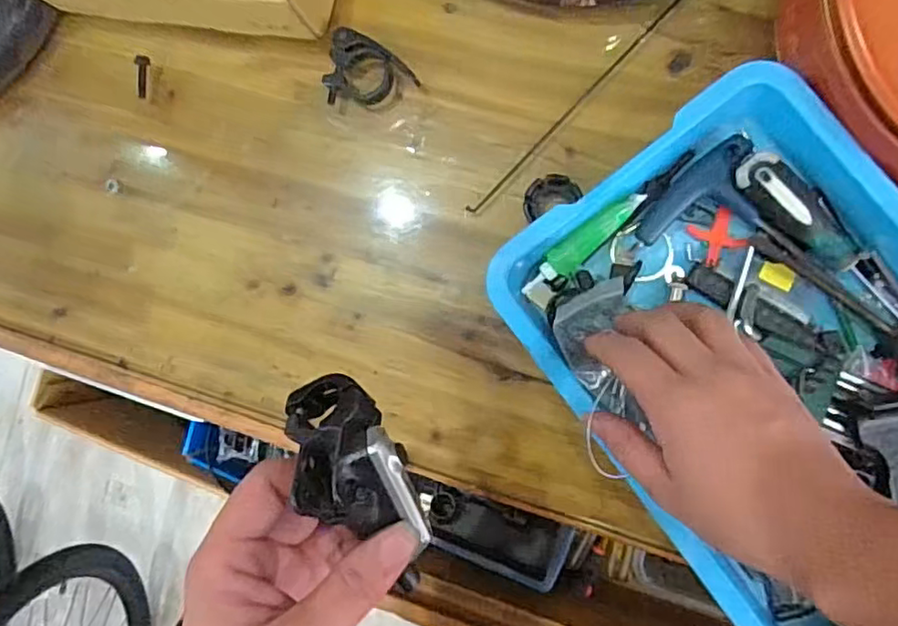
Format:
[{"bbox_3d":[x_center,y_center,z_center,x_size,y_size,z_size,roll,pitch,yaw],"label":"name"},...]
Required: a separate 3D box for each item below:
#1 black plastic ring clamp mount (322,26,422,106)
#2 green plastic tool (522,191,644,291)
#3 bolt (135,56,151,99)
[{"bbox_3d":[-0.053,-0.175,0.435,0.067,0.018,0.049,1,88,9],"label":"black plastic ring clamp mount"},{"bbox_3d":[0.086,-0.043,0.392,0.090,0.017,0.019,-35,83,7],"label":"green plastic tool"},{"bbox_3d":[-0.236,-0.182,0.472,0.011,0.006,0.032,1,88,10],"label":"bolt"}]

